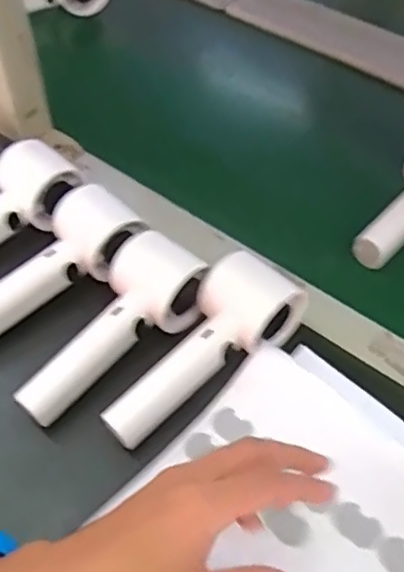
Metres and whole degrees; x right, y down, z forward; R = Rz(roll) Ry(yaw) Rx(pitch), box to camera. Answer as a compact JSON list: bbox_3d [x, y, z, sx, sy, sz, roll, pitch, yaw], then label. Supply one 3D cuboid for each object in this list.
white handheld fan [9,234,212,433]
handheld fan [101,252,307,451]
[{"bbox_3d":[-0.065,0.032,0.435,0.056,0.047,0.148,37,73,25],"label":"white handheld fan"},{"bbox_3d":[-0.003,0.045,0.426,0.150,0.048,0.055,-41,62,-11],"label":"handheld fan"}]

